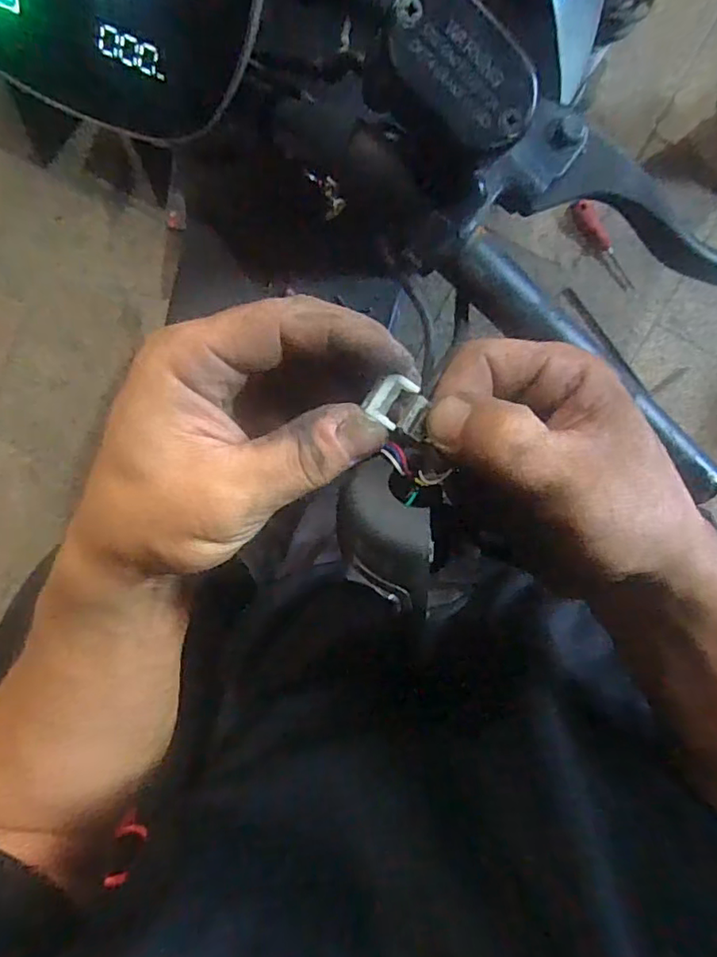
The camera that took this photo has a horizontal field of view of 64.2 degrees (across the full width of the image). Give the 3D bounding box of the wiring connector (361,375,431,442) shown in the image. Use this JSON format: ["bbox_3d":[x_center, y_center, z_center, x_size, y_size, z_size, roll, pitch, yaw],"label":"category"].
[{"bbox_3d":[0.015,-0.024,0.189,0.022,0.012,0.016,36,99,-2],"label":"wiring connector"}]

